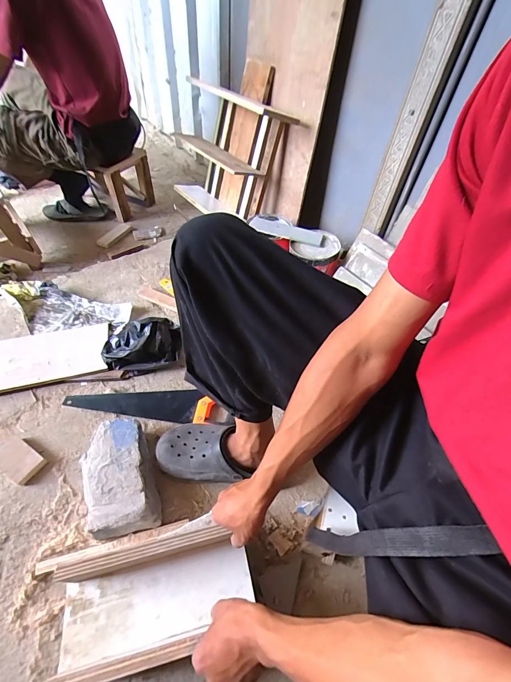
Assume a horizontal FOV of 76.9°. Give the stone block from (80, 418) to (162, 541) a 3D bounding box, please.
[{"bbox_3d":[-0.271,0.267,0.636,0.124,0.073,0.210,-17,54,-16],"label":"stone block"}]

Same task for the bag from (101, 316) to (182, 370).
[{"bbox_3d":[-0.294,0.006,0.836,0.197,0.097,0.137,2,51,-1],"label":"bag"}]

